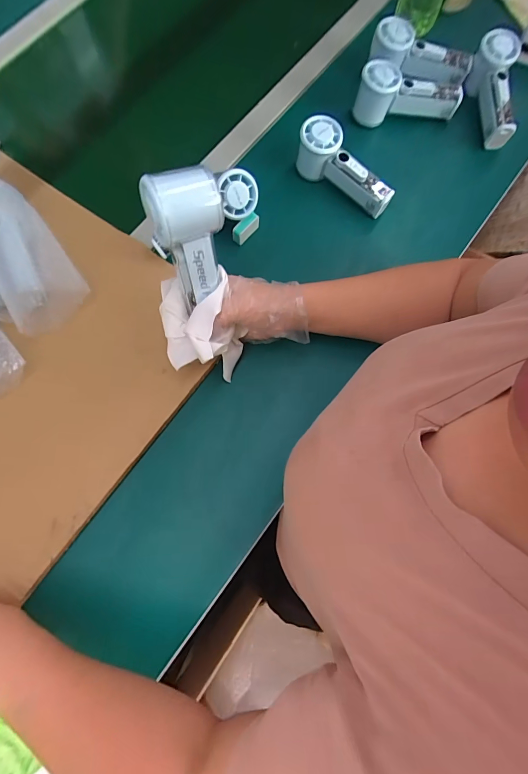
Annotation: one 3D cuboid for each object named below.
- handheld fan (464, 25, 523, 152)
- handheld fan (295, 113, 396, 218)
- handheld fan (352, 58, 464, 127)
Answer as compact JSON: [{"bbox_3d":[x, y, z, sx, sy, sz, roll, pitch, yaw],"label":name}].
[{"bbox_3d":[0.349,-0.440,0.539,0.055,0.055,0.148,-3,89,0],"label":"handheld fan"},{"bbox_3d":[0.111,-0.303,0.506,0.155,0.064,0.053,40,79,-4],"label":"handheld fan"},{"bbox_3d":[0.215,-0.450,0.537,0.155,0.059,0.067,-7,76,-1],"label":"handheld fan"}]

